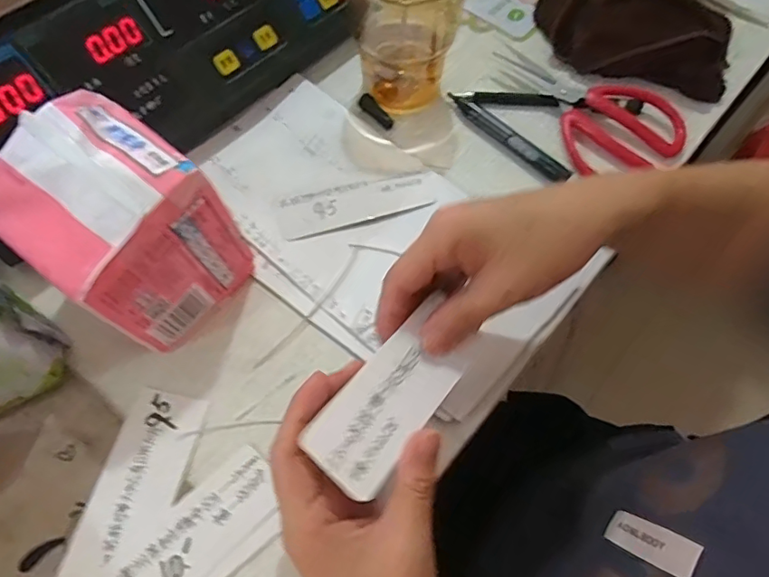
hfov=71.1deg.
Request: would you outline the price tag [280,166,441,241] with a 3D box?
[{"bbox_3d":[-0.019,-0.063,0.390,0.112,0.004,0.035,-14,64,-6],"label":"price tag"}]

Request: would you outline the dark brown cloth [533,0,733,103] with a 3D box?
[{"bbox_3d":[0.208,-0.217,0.446,0.172,0.055,0.076,30,66,12],"label":"dark brown cloth"}]

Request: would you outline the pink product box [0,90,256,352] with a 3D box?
[{"bbox_3d":[-0.147,-0.033,0.312,0.095,0.113,0.097,35,67,14],"label":"pink product box"}]

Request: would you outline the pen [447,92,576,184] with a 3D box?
[{"bbox_3d":[0.095,-0.119,0.417,0.015,0.007,0.115,-41,71,-20],"label":"pen"}]

